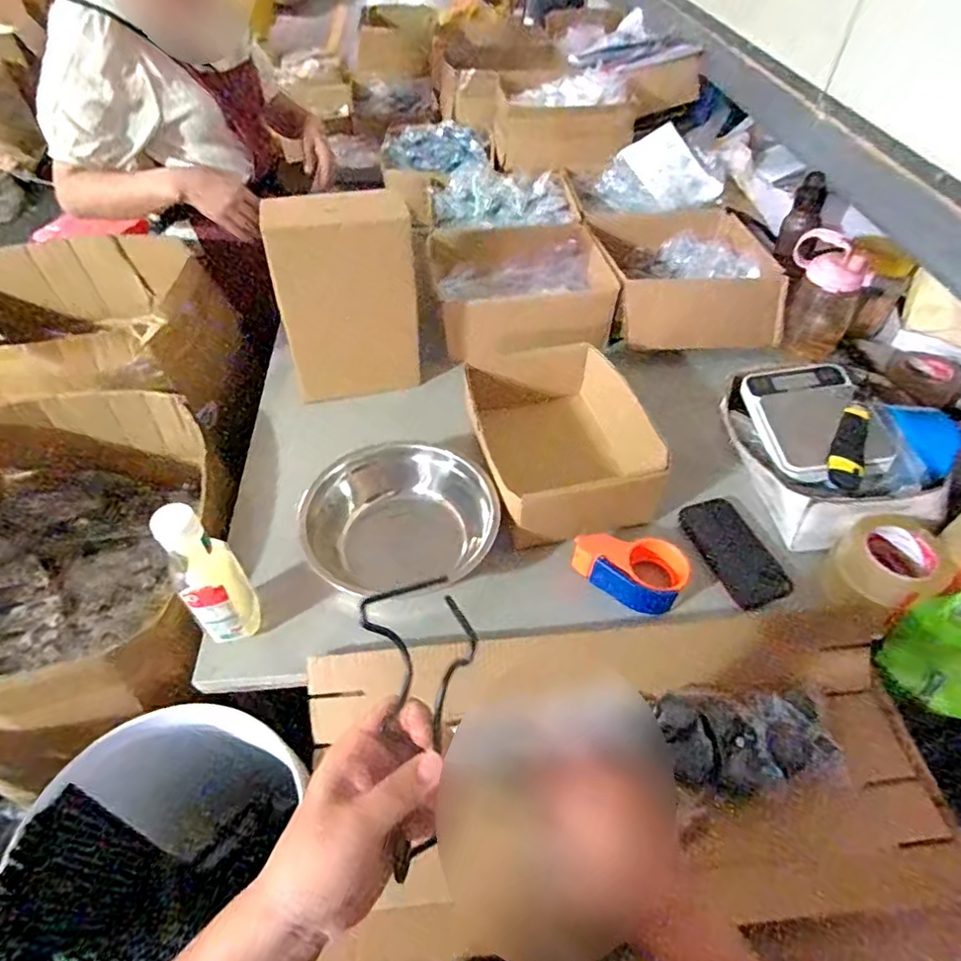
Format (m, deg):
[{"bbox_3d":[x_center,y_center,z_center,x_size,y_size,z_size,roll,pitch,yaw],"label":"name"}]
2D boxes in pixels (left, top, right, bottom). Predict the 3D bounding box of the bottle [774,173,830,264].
[{"bbox_3d":[0.580,-0.470,1.047,0.060,0.162,0.058,22,8,17],"label":"bottle"}]

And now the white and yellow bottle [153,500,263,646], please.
[{"bbox_3d":[-0.287,0.104,0.625,0.058,0.195,0.054,-14,50,-13],"label":"white and yellow bottle"}]

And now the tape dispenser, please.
[{"bbox_3d":[0.187,0.114,0.743,0.136,0.058,0.083,25,53,19],"label":"tape dispenser"}]

